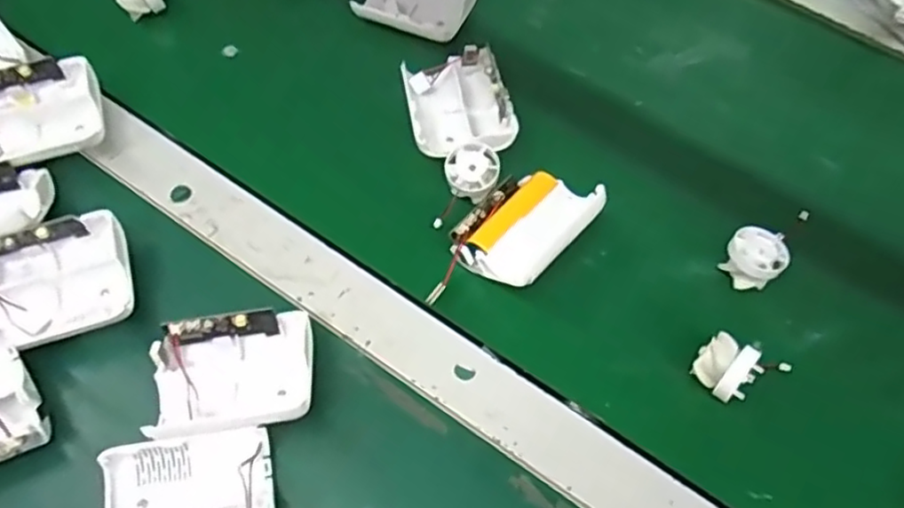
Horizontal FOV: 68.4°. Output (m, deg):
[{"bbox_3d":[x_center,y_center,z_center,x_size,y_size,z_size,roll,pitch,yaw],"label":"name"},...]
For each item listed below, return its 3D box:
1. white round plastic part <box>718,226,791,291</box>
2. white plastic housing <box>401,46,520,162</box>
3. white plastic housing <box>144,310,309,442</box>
[{"bbox_3d":[0.191,0.003,0.423,0.034,0.027,0.032,2,62,-3],"label":"white round plastic part"},{"bbox_3d":[0.002,-0.103,0.463,0.068,0.031,0.083,-10,63,-9],"label":"white plastic housing"},{"bbox_3d":[-0.117,0.065,0.361,0.081,0.030,0.064,-7,63,-7],"label":"white plastic housing"}]

